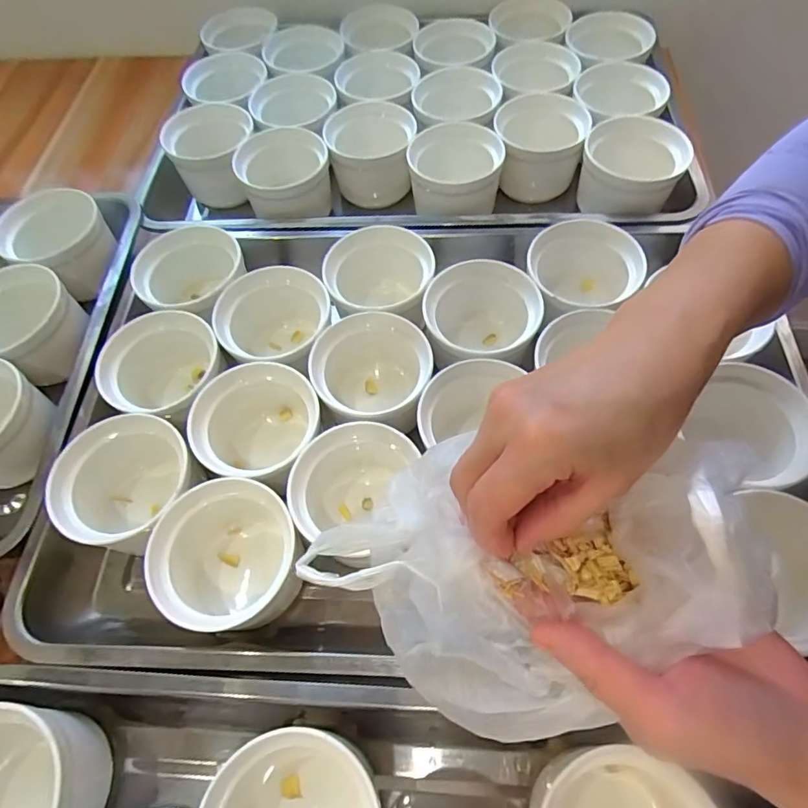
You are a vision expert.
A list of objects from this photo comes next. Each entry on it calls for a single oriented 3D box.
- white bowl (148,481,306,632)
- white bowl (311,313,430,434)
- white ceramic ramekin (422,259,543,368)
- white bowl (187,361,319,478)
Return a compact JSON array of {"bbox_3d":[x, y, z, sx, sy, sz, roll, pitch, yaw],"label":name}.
[{"bbox_3d":[-0.121,0.112,0.372,0.097,0.072,0.094,-2,62,3],"label":"white bowl"},{"bbox_3d":[-0.025,-0.022,0.436,0.093,0.067,0.107,-8,62,0],"label":"white bowl"},{"bbox_3d":[0.067,-0.066,0.457,0.097,0.067,0.100,-3,62,2],"label":"white ceramic ramekin"},{"bbox_3d":[-0.114,0.025,0.424,0.098,0.078,0.089,-27,63,-10],"label":"white bowl"}]

